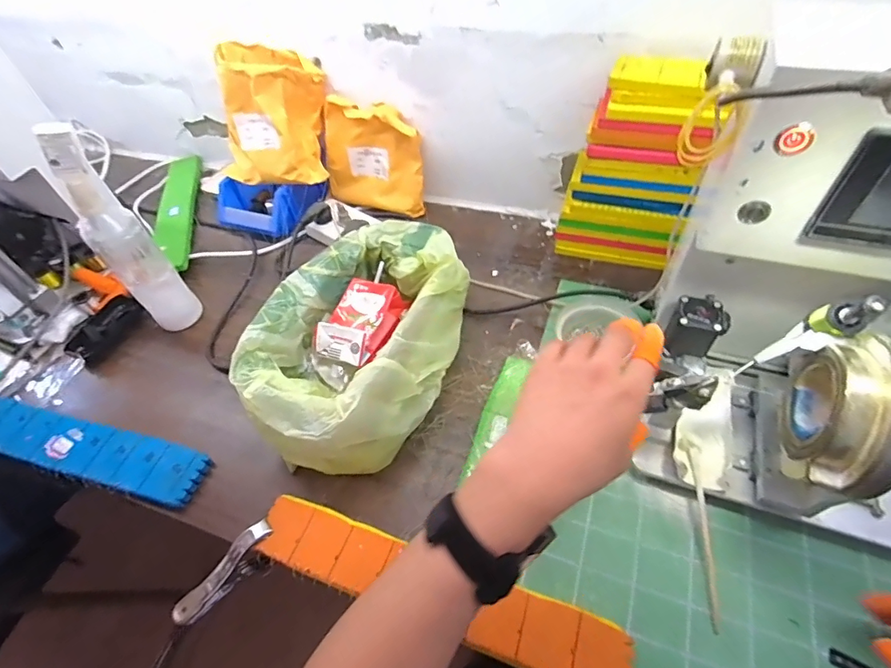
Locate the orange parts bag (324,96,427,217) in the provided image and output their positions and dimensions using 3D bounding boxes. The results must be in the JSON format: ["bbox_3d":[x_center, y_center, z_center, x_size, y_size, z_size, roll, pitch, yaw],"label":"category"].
[{"bbox_3d":[-0.116,-0.289,0.735,0.167,0.160,0.050,13,42,13],"label":"orange parts bag"}]

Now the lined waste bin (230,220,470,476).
[{"bbox_3d":[-0.095,0.005,0.534,0.189,0.123,0.286,11,55,14],"label":"lined waste bin"}]

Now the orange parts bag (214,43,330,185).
[{"bbox_3d":[-0.273,-0.337,0.707,0.167,0.192,0.081,9,33,12],"label":"orange parts bag"}]

